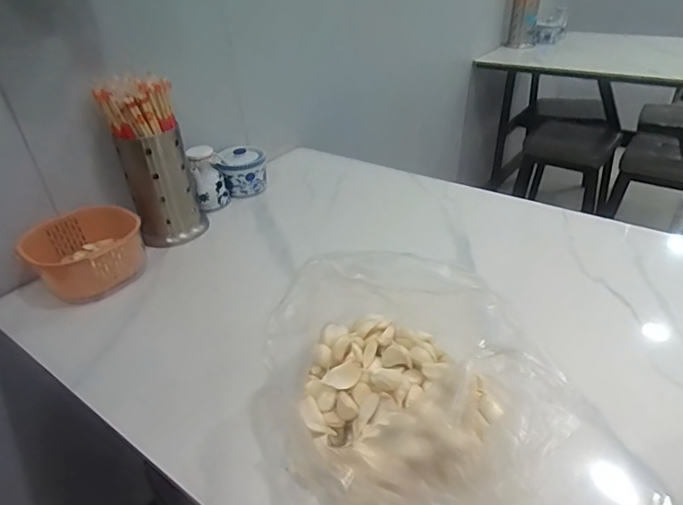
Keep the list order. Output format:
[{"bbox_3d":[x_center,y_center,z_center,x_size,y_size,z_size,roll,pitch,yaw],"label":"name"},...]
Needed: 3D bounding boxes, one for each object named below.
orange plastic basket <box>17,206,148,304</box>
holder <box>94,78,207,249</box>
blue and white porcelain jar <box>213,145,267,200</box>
[{"bbox_3d":[-0.384,-0.001,0.704,0.153,0.078,0.153,-2,35,2],"label":"orange plastic basket"},{"bbox_3d":[-0.296,-0.141,0.744,0.105,0.260,0.095,-18,37,-19],"label":"holder"},{"bbox_3d":[-0.192,-0.161,0.917,0.089,0.080,0.095,-6,35,-4],"label":"blue and white porcelain jar"}]

